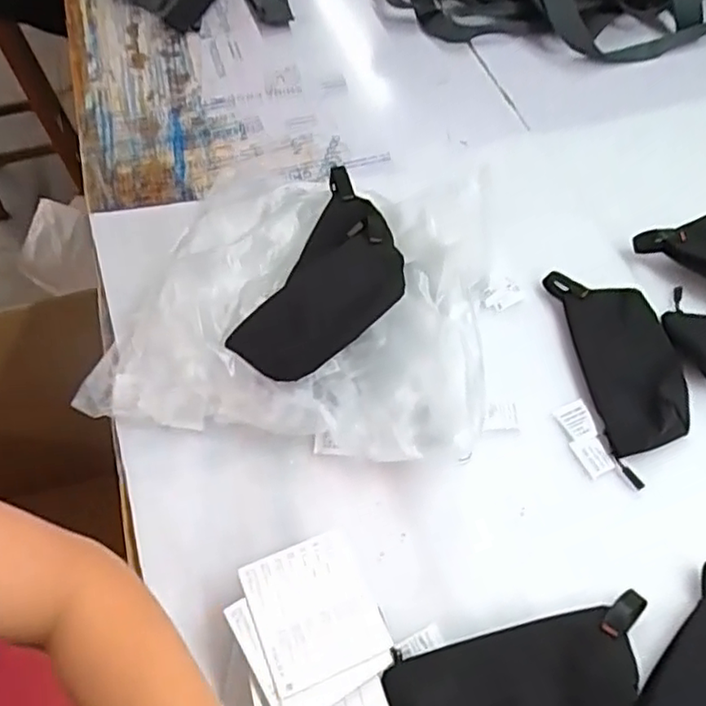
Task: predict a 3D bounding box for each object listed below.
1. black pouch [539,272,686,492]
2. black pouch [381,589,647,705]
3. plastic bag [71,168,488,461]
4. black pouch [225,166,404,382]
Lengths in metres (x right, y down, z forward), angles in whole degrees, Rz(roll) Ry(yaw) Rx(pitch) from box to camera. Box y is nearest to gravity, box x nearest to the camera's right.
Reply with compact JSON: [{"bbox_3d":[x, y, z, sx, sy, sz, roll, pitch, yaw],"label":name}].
[{"bbox_3d":[0.283,0.008,0.668,0.100,0.037,0.246,-4,52,-5],"label":"black pouch"},{"bbox_3d":[0.134,0.252,0.487,0.207,0.025,0.098,-8,53,-9],"label":"black pouch"},{"bbox_3d":[-0.051,-0.062,0.681,0.388,0.101,0.311,10,52,5],"label":"plastic bag"},{"bbox_3d":[-0.013,-0.083,0.675,0.132,0.037,0.274,20,58,13],"label":"black pouch"}]

